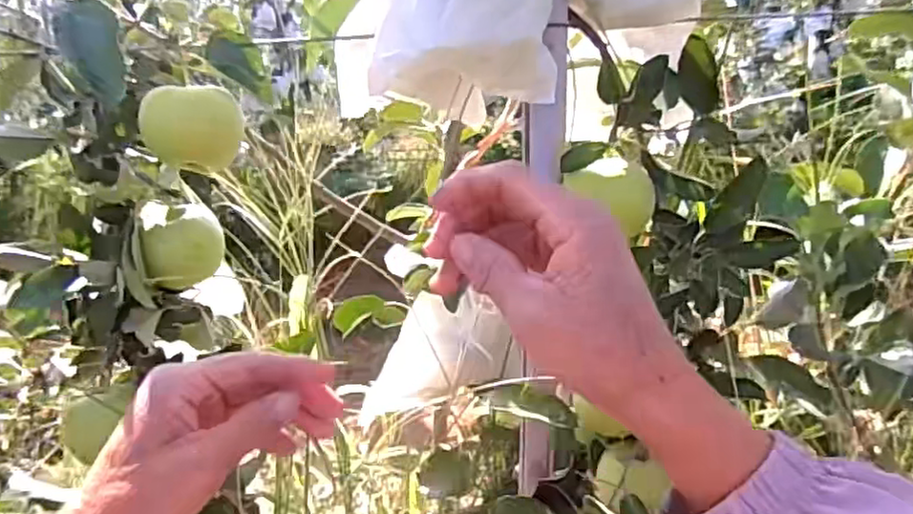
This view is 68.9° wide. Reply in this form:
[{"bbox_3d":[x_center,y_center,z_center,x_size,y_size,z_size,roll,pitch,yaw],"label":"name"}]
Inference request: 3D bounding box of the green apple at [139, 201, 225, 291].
[{"bbox_3d":[-0.202,-0.010,0.494,0.054,0.054,0.060,-11,25,-20],"label":"green apple"}]

